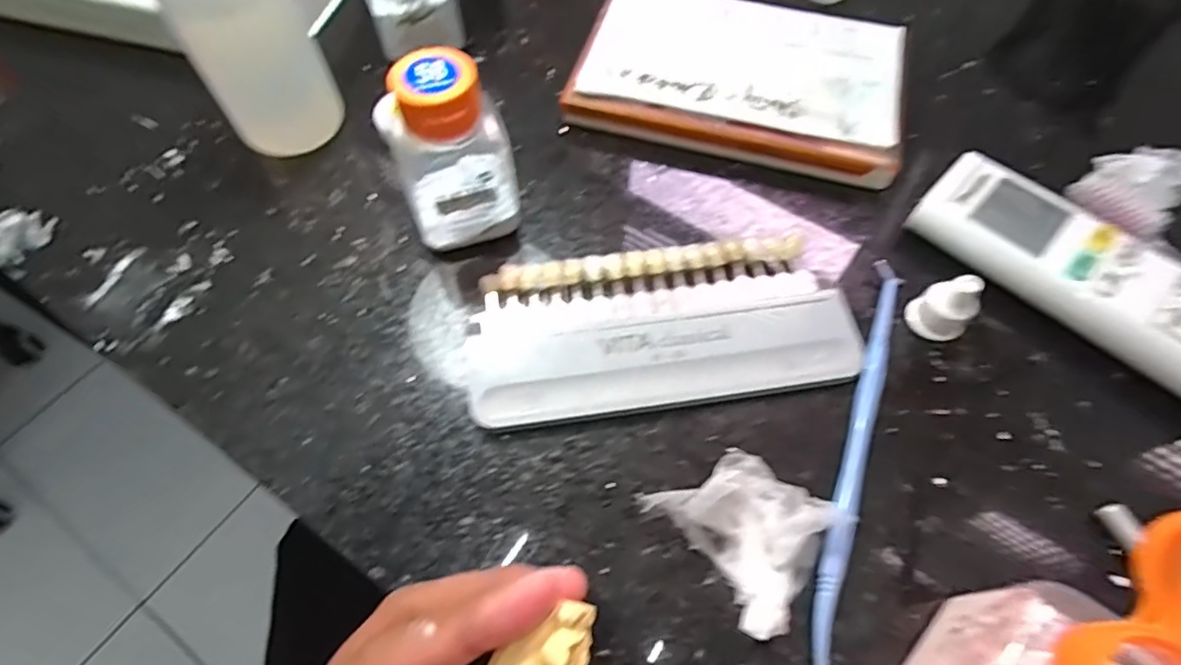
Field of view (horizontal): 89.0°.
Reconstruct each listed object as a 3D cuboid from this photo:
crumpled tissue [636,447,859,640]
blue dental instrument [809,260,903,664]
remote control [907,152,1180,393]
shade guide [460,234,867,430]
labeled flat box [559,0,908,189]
[{"bbox_3d":[0.051,0.061,0.198,0.047,0.013,0.055,-40,68,-20],"label":"crumpled tissue"},{"bbox_3d":[0.094,0.042,0.212,0.009,0.006,0.164,19,62,10],"label":"blue dental instrument"},{"bbox_3d":[0.211,-0.007,0.230,0.047,0.019,0.175,-40,68,-20],"label":"remote control"},{"bbox_3d":[0.026,-0.003,0.235,0.146,0.011,0.065,-8,61,-5],"label":"shade guide"},{"bbox_3d":[0.072,-0.127,0.294,0.149,0.022,0.095,12,61,6],"label":"labeled flat box"}]

